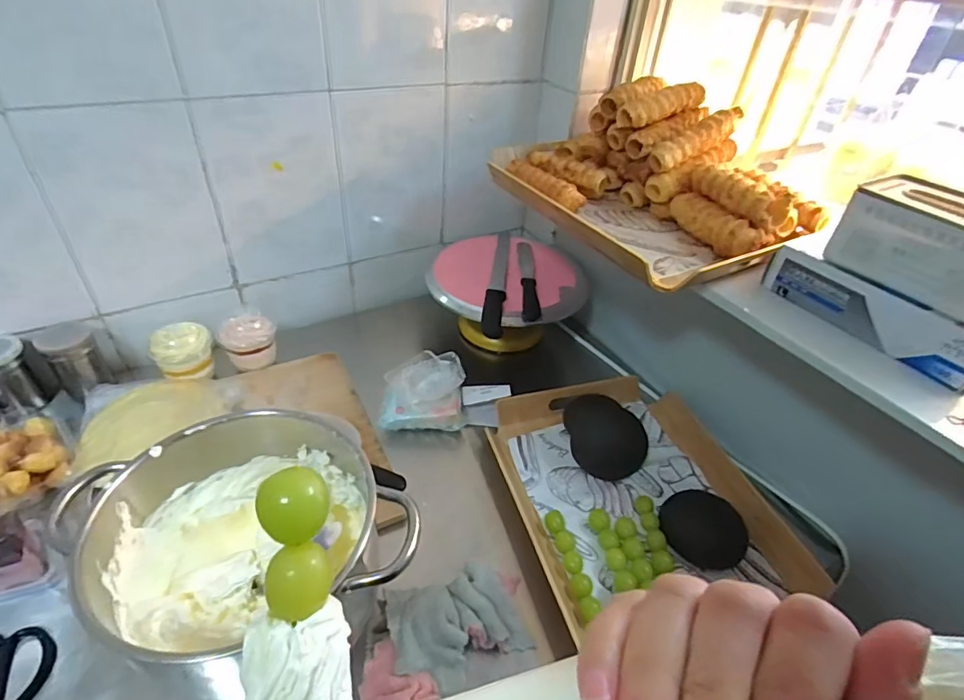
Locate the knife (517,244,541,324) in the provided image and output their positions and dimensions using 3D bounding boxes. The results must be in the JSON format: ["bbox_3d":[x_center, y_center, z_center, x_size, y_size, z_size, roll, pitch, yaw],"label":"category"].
[{"bbox_3d":[0.084,-0.130,0.929,0.032,0.020,0.236,3,39,-2],"label":"knife"}]

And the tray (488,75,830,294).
[{"bbox_3d":[0.222,-0.266,0.737,0.291,0.147,0.438,-21,46,-28],"label":"tray"}]

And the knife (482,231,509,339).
[{"bbox_3d":[0.029,-0.135,0.909,0.033,0.018,0.360,6,39,2],"label":"knife"}]

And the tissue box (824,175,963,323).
[{"bbox_3d":[0.482,-0.110,0.533,0.118,0.079,0.166,-18,44,-26],"label":"tissue box"}]

